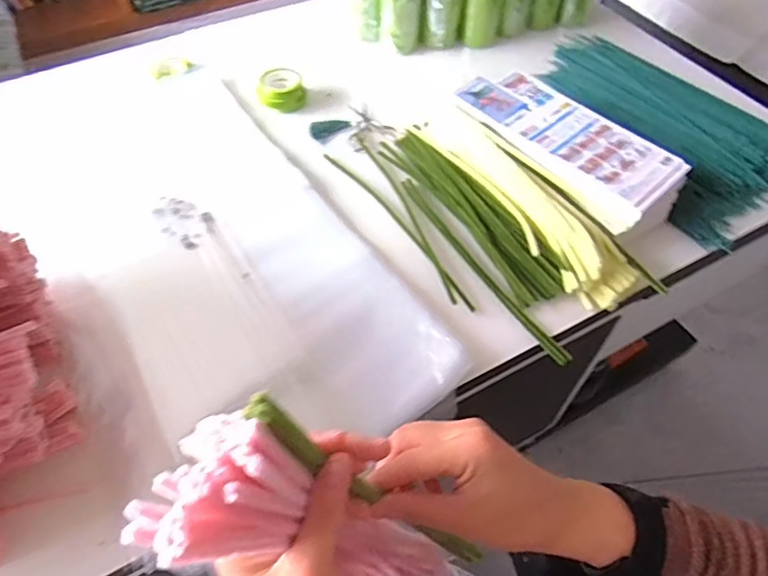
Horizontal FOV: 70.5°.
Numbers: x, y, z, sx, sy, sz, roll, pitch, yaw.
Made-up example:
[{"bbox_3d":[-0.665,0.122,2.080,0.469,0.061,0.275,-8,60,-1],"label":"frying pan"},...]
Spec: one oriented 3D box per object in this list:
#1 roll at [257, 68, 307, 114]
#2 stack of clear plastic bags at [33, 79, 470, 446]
[{"bbox_3d":[-0.145,-0.284,0.777,0.062,0.031,0.058,0,54,0],"label":"roll"},{"bbox_3d":[-0.190,-0.057,0.624,0.266,0.029,0.584,-29,59,-19],"label":"stack of clear plastic bags"}]

